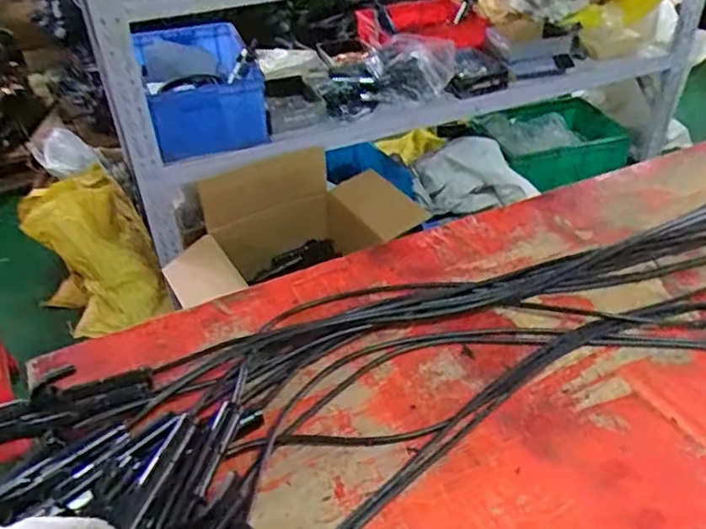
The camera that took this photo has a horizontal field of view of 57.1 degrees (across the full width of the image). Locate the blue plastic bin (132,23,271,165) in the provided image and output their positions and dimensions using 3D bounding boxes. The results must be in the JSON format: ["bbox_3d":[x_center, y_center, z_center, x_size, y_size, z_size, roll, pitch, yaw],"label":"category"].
[{"bbox_3d":[-0.419,-0.506,1.807,0.303,0.228,0.519,-13,39,-14],"label":"blue plastic bin"}]

